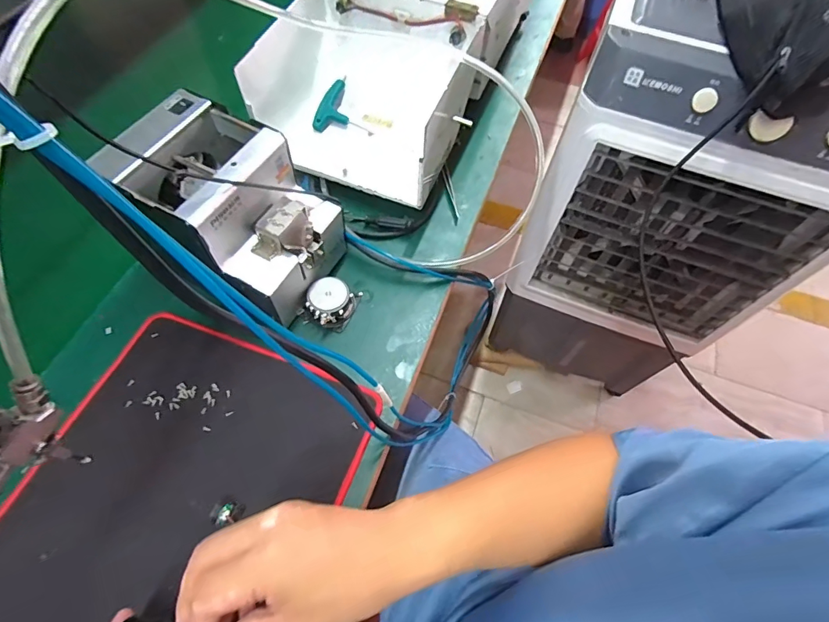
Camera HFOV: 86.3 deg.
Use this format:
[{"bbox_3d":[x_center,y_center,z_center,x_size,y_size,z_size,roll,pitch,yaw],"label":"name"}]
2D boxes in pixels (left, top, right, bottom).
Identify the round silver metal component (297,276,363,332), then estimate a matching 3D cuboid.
[{"bbox_3d":[-0.093,-0.010,0.484,0.049,0.032,0.058,28,63,12],"label":"round silver metal component"}]

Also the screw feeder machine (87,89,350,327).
[{"bbox_3d":[-0.176,-0.101,0.443,0.170,0.136,0.126,29,63,12],"label":"screw feeder machine"}]

